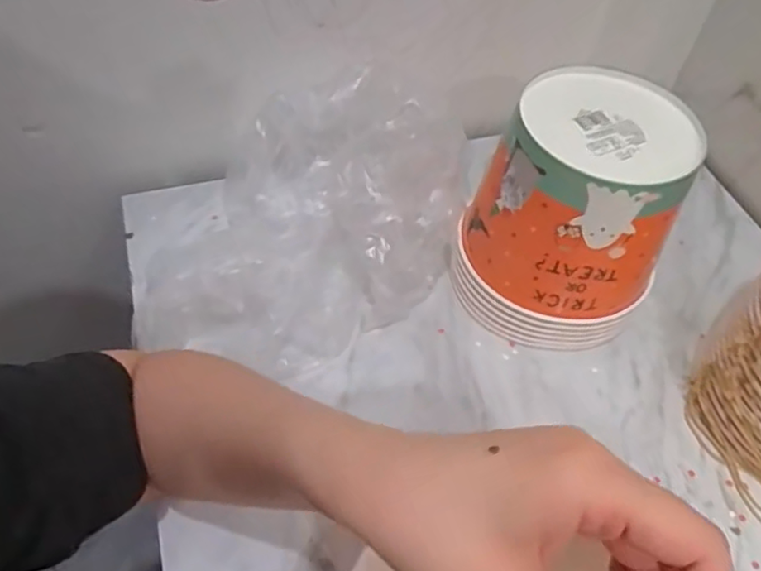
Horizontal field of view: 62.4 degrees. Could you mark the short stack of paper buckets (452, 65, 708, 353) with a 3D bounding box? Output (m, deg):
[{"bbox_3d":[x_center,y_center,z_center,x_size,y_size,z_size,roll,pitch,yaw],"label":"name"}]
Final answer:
[{"bbox_3d":[0.154,-0.052,0.495,0.139,0.171,0.139,32,57,18],"label":"short stack of paper buckets"}]

